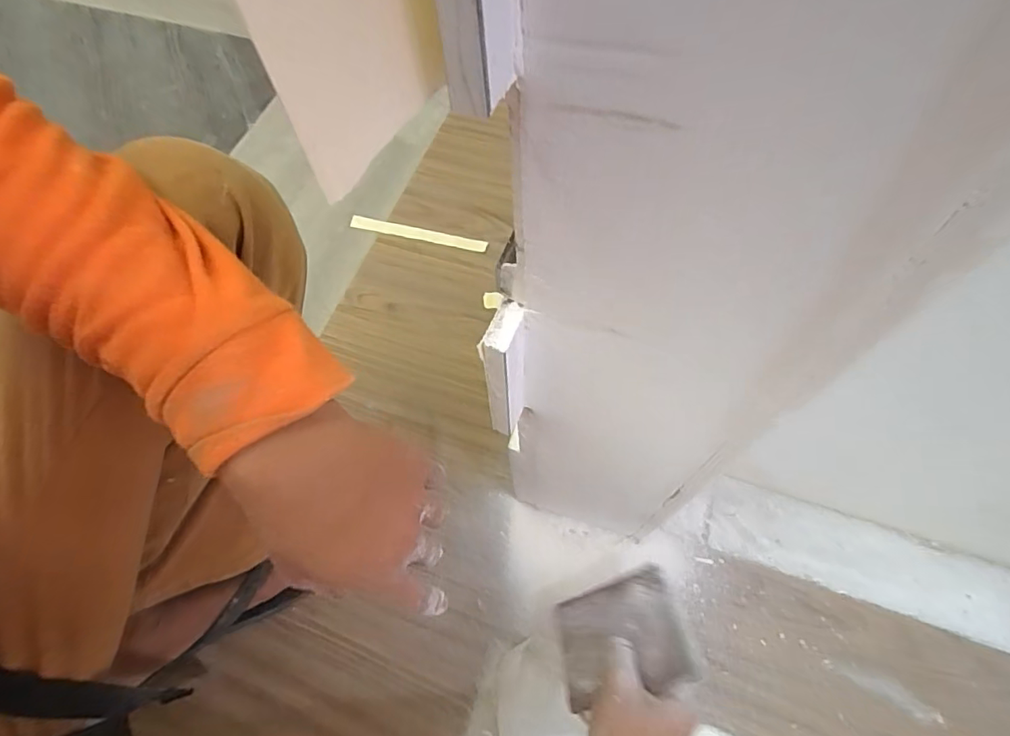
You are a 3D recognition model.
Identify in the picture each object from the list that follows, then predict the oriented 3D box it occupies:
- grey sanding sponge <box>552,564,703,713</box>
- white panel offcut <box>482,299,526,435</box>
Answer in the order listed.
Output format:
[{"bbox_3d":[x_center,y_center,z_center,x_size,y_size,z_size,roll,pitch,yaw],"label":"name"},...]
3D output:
[{"bbox_3d":[0.094,0.220,0.428,0.100,0.009,0.097,-22,30,9],"label":"grey sanding sponge"},{"bbox_3d":[0.001,0.006,0.251,0.013,0.100,0.024,15,66,11],"label":"white panel offcut"}]

